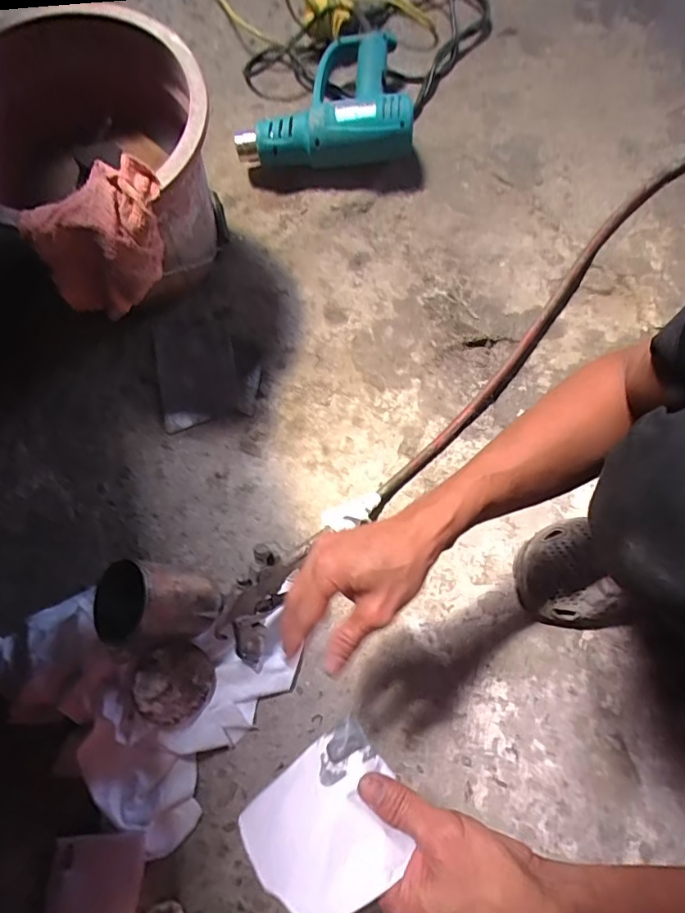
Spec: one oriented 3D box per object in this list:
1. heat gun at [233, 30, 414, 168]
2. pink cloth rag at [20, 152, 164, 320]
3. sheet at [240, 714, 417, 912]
[{"bbox_3d":[-0.023,-0.526,0.741,0.241,0.068,0.200,2,73,0],"label":"heat gun"},{"bbox_3d":[-0.240,-0.217,0.519,0.124,0.141,0.081,9,74,4],"label":"pink cloth rag"},{"bbox_3d":[-0.010,0.236,0.325,0.098,0.017,0.087,-33,48,-14],"label":"sheet"}]

